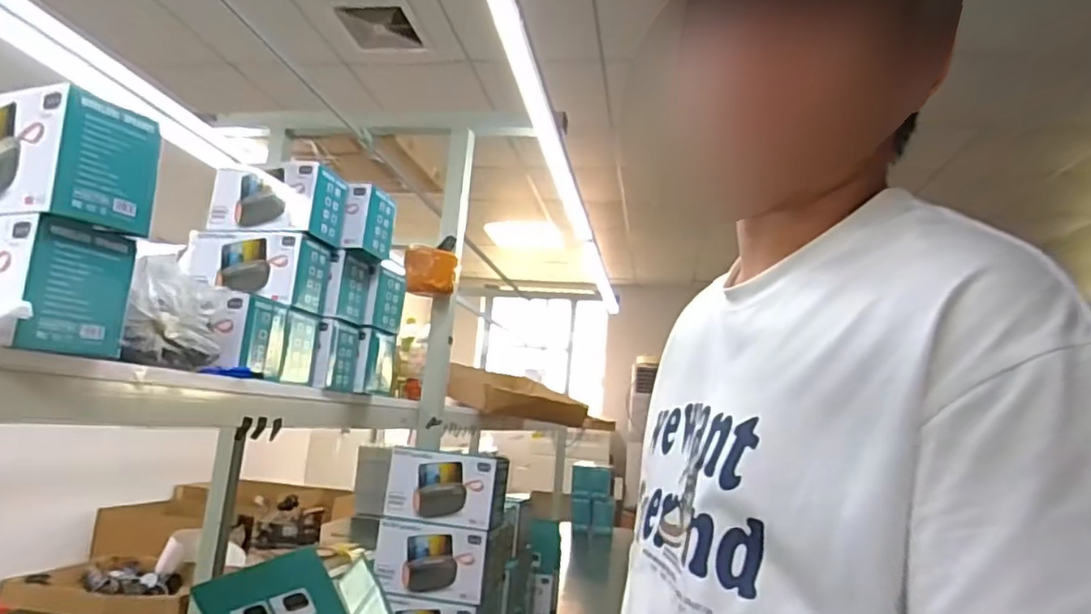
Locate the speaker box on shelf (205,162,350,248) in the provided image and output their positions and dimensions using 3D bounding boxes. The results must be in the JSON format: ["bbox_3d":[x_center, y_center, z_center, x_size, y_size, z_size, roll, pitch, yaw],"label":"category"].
[{"bbox_3d":[-0.396,-0.151,0.966,0.177,0.100,0.083,3,-11,15],"label":"speaker box on shelf"}]

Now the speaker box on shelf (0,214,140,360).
[{"bbox_3d":[-0.448,-0.016,0.551,0.165,0.098,0.095,1,-11,25],"label":"speaker box on shelf"}]

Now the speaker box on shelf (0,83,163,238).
[{"bbox_3d":[-0.435,-0.119,0.560,0.165,0.100,0.083,2,-11,20],"label":"speaker box on shelf"}]

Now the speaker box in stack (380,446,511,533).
[{"bbox_3d":[-0.155,0.283,1.025,0.175,0.105,0.073,3,-11,15],"label":"speaker box in stack"}]

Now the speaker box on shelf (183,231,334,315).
[{"bbox_3d":[-0.430,-0.052,0.949,0.206,0.096,0.100,2,-11,20],"label":"speaker box on shelf"}]

